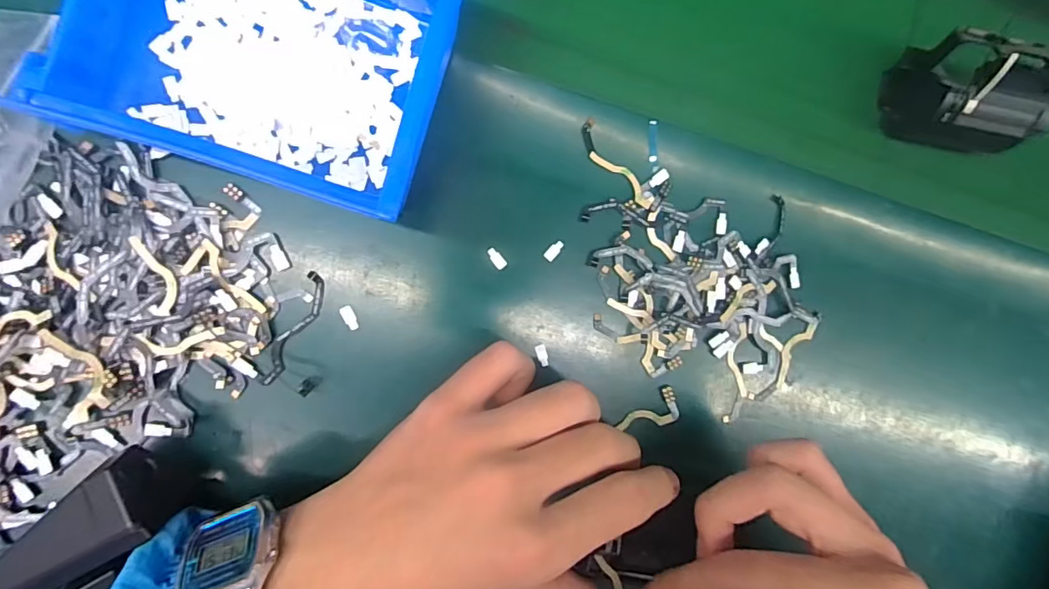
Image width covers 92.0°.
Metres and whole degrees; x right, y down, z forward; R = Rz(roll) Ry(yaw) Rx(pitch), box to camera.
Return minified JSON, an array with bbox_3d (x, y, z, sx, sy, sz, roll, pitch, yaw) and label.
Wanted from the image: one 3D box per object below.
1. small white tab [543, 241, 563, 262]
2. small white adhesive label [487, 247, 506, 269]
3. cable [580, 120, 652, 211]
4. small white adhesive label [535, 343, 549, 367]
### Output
[{"bbox_3d":[0.015,-0.021,0.241,0.005,0.004,0.011,39,85,-8],"label":"small white tab"},{"bbox_3d":[-0.013,-0.017,0.237,0.005,0.004,0.011,-40,97,-7],"label":"small white adhesive label"},{"bbox_3d":[0.043,-0.061,0.242,0.011,0.004,0.051,-38,97,-7],"label":"cable"},{"bbox_3d":[0.009,0.030,0.243,0.005,0.004,0.011,-16,94,-9],"label":"small white adhesive label"}]

